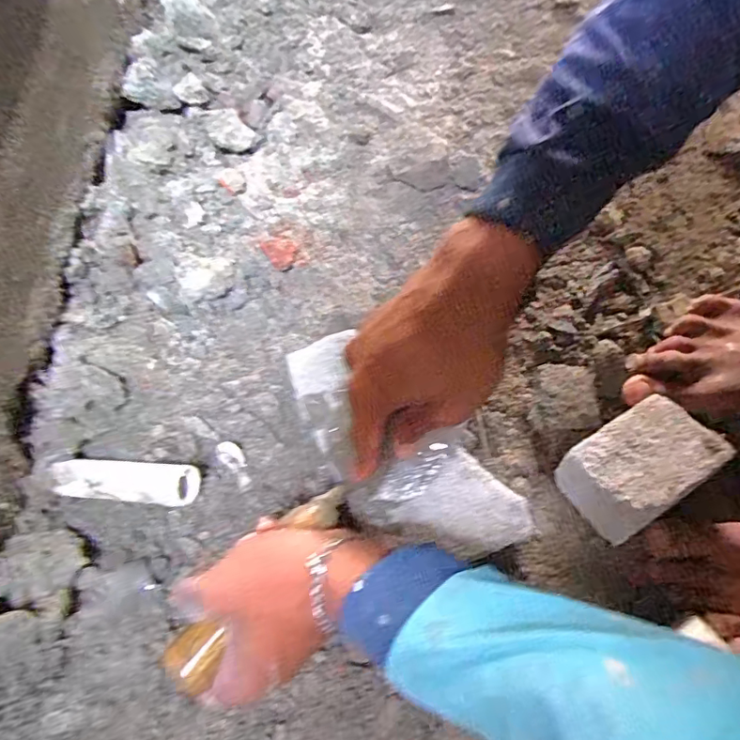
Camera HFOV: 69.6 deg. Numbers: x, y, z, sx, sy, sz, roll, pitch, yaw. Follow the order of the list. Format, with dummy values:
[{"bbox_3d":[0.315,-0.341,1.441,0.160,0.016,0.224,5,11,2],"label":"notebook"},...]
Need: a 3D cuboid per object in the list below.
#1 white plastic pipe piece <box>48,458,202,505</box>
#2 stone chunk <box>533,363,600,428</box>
[{"bbox_3d":[-0.206,0.093,0.448,0.128,0.029,0.034,5,70,2],"label":"white plastic pipe piece"},{"bbox_3d":[0.177,0.023,0.482,0.056,0.024,0.063,3,70,2],"label":"stone chunk"}]

